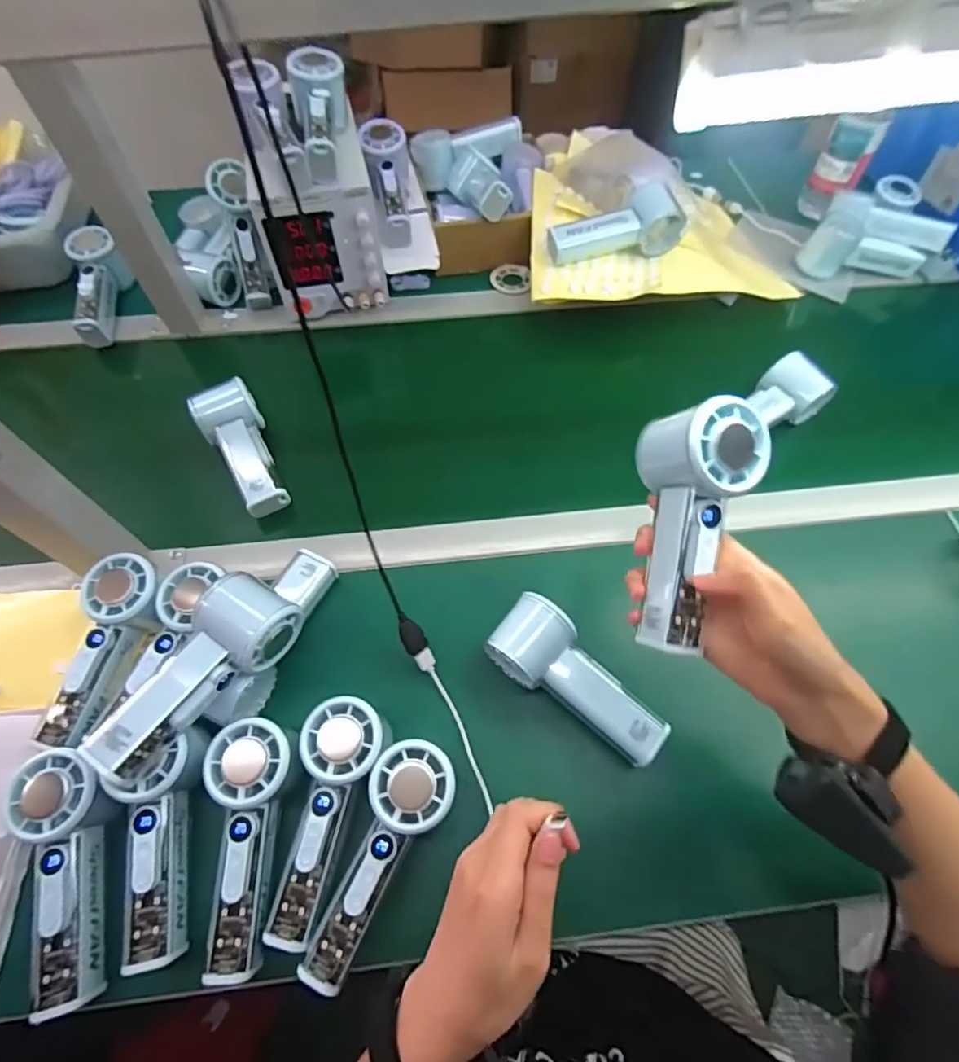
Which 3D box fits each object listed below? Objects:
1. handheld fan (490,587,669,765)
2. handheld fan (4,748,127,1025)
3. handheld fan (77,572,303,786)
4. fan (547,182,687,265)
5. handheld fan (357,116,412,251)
[{"bbox_3d":[0.075,0.120,0.415,0.148,0.050,0.058,40,68,21],"label":"handheld fan"},{"bbox_3d":[-0.270,0.224,0.351,0.054,0.038,0.150,-14,77,-8],"label":"handheld fan"},{"bbox_3d":[-0.196,0.098,0.369,0.054,0.047,0.147,30,64,16],"label":"handheld fan"},{"bbox_3d":[0.155,-0.360,0.624,0.154,0.048,0.075,-7,60,-4],"label":"fan"},{"bbox_3d":[-0.109,-0.421,0.647,0.054,0.059,0.161,-9,85,-5],"label":"handheld fan"}]

